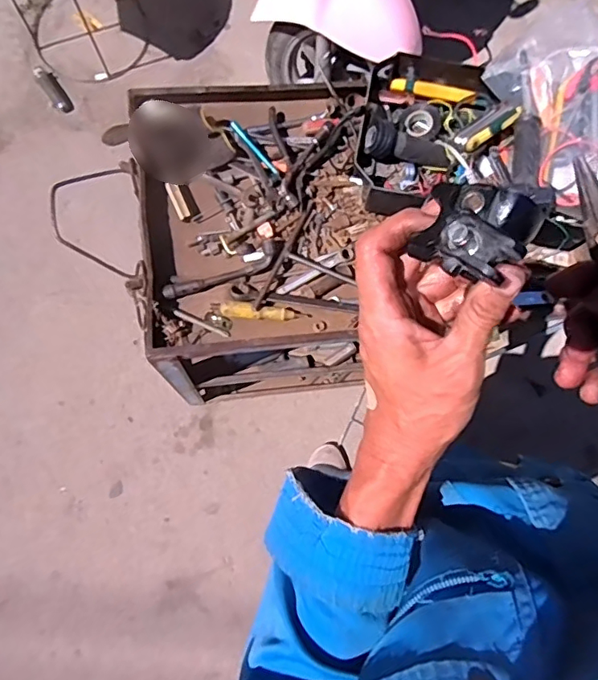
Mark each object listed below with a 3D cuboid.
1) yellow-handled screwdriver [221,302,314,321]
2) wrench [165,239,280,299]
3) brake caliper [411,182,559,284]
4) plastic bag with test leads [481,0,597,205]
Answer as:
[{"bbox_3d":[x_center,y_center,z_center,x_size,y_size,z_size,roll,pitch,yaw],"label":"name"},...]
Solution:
[{"bbox_3d":[-0.047,-0.038,0.750,0.124,0.018,0.021,5,78,0],"label":"yellow-handled screwdriver"},{"bbox_3d":[-0.101,-0.095,0.750,0.179,0.023,0.033,-27,80,-7],"label":"wrench"},{"bbox_3d":[0.093,-0.063,0.267,0.052,0.031,0.068,37,79,6],"label":"brake caliper"},{"bbox_3d":[0.367,-0.306,0.701,0.152,0.076,0.272,-28,77,23],"label":"plastic bag with test leads"}]

